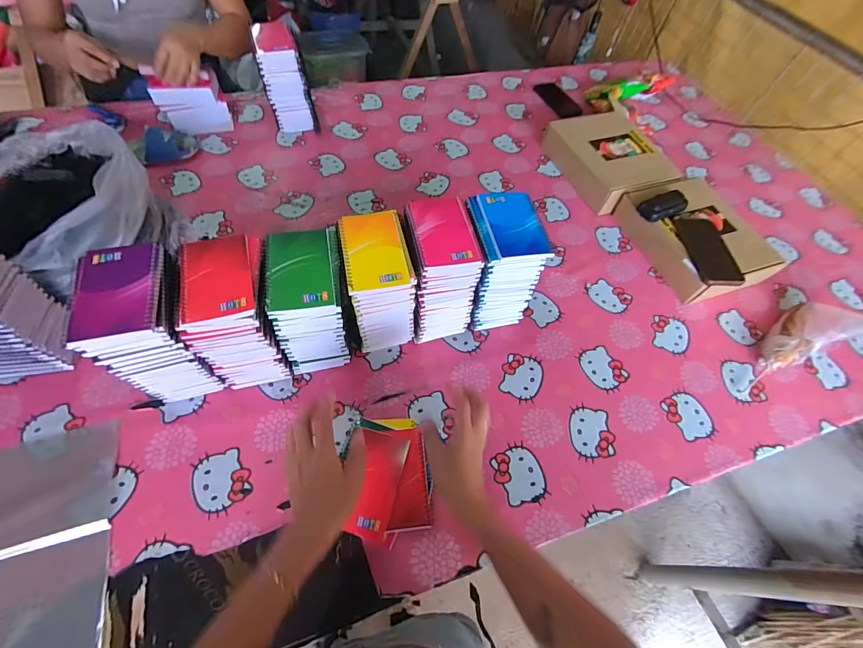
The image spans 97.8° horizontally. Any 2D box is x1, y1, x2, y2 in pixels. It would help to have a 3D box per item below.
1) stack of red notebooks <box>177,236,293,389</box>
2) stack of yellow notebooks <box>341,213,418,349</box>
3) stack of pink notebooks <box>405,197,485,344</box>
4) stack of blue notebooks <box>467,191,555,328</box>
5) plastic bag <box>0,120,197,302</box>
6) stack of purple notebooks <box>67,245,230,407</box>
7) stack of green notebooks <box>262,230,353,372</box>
[{"bbox_3d":[-0.274,-0.005,0.553,0.096,0.210,0.132,-6,58,-8],"label":"stack of red notebooks"},{"bbox_3d":[-0.086,-0.056,0.606,0.096,0.206,0.129,-11,59,-12],"label":"stack of yellow notebooks"},{"bbox_3d":[0.010,-0.079,0.627,0.098,0.209,0.130,-9,59,-10],"label":"stack of pink notebooks"},{"bbox_3d":[0.107,-0.094,0.641,0.100,0.214,0.129,-9,59,-10],"label":"stack of blue notebooks"},{"bbox_3d":[-0.647,-0.215,0.681,0.325,0.164,0.246,32,62,13],"label":"plastic bag"},{"bbox_3d":[-0.370,0.014,0.523,0.095,0.223,0.126,-14,62,-13],"label":"stack of purple notebooks"},{"bbox_3d":[-0.181,-0.025,0.581,0.099,0.206,0.130,-5,58,-8],"label":"stack of green notebooks"}]

